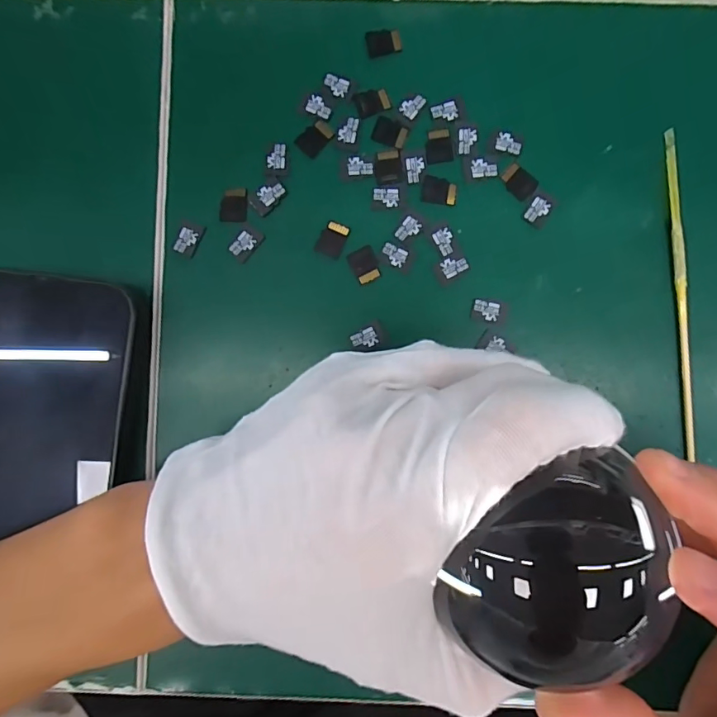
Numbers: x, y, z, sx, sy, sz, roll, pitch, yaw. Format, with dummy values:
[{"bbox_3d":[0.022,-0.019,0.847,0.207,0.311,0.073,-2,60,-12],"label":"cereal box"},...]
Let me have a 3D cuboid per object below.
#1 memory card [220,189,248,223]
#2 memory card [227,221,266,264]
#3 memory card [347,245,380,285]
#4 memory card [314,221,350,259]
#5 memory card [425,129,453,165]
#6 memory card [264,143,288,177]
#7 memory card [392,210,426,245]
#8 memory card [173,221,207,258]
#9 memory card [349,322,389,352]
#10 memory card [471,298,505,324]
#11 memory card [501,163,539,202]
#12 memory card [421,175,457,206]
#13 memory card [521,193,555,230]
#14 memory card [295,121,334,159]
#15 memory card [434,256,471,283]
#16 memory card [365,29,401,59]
[{"bbox_3d":[-0.054,-0.066,0.204,0.012,0.004,0.015,0,89,-1],"label":"memory card"},{"bbox_3d":[-0.049,-0.050,0.203,0.010,0.004,0.015,40,86,-3],"label":"memory card"},{"bbox_3d":[0.003,-0.040,0.203,0.011,0.004,0.015,-23,86,-1],"label":"memory card"},{"bbox_3d":[-0.011,-0.051,0.203,0.011,0.004,0.015,23,90,-3],"label":"memory card"},{"bbox_3d":[0.035,-0.092,0.204,0.011,0.004,0.015,-6,87,0],"label":"memory card"},{"bbox_3d":[-0.036,-0.087,0.204,0.010,0.004,0.015,0,86,-7],"label":"memory card"},{"bbox_3d":[0.022,-0.057,0.202,0.009,0.004,0.013,42,91,2],"label":"memory card"},{"bbox_3d":[-0.073,-0.052,0.203,0.011,0.004,0.014,22,87,0],"label":"memory card"},{"bbox_3d":[0.004,-0.008,0.199,0.014,0.004,0.011,-24,88,0],"label":"memory card"},{"bbox_3d":[0.056,-0.021,0.200,0.013,0.004,0.010,8,88,1],"label":"memory card"},{"bbox_3d":[0.070,-0.077,0.203,0.014,0.004,0.012,42,90,1],"label":"memory card"},{"bbox_3d":[0.035,-0.073,0.203,0.015,0.004,0.012,7,88,0],"label":"memory card"},{"bbox_3d":[0.078,-0.064,0.202,0.010,0.004,0.013,34,92,3],"label":"memory card"},{"bbox_3d":[-0.019,-0.097,0.205,0.011,0.004,0.015,44,94,1],"label":"memory card"},{"bbox_3d":[0.040,-0.039,0.200,0.014,0.004,0.009,-29,86,-1],"label":"memory card"},{"bbox_3d":[0.011,-0.139,0.206,0.015,0.004,0.012,-10,89,0],"label":"memory card"}]

